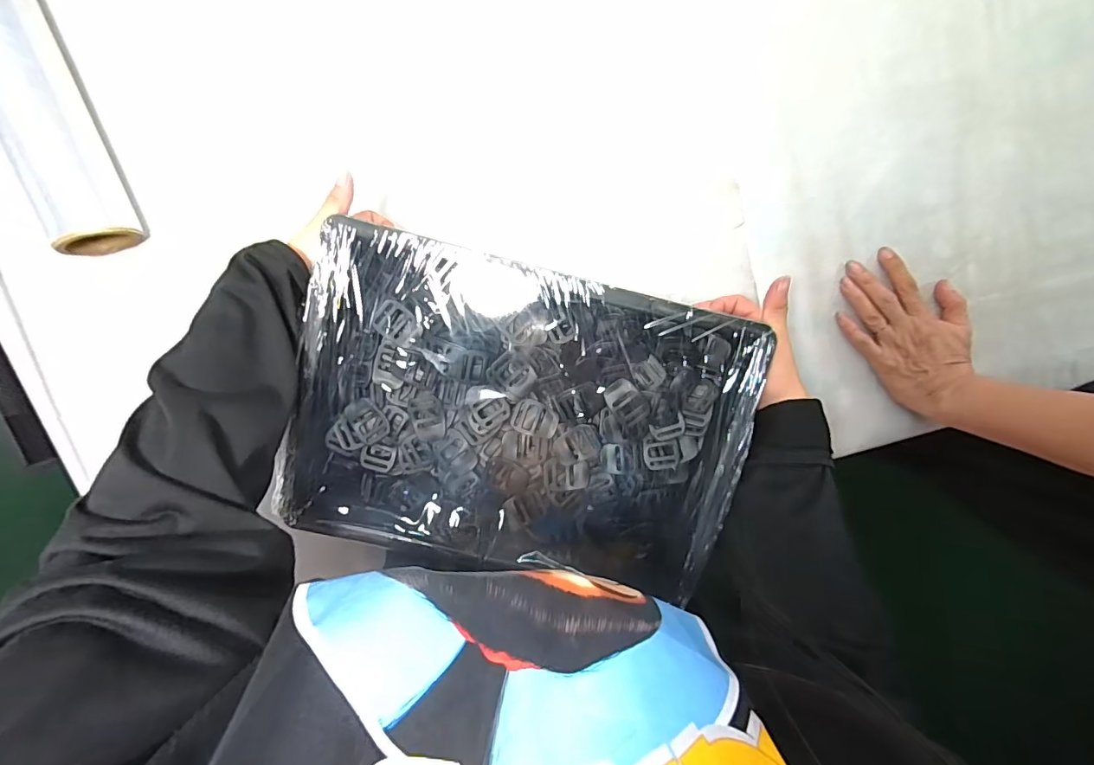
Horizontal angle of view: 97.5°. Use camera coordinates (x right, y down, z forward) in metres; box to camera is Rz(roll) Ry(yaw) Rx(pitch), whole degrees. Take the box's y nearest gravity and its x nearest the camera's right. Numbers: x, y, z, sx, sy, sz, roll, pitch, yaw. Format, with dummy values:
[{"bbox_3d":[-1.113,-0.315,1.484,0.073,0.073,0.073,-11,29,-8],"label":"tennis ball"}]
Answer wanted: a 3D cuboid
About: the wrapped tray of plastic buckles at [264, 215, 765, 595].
[{"bbox_3d":[-0.020,0.029,0.382,0.329,0.056,0.231,14,98,-4],"label":"wrapped tray of plastic buckles"}]

